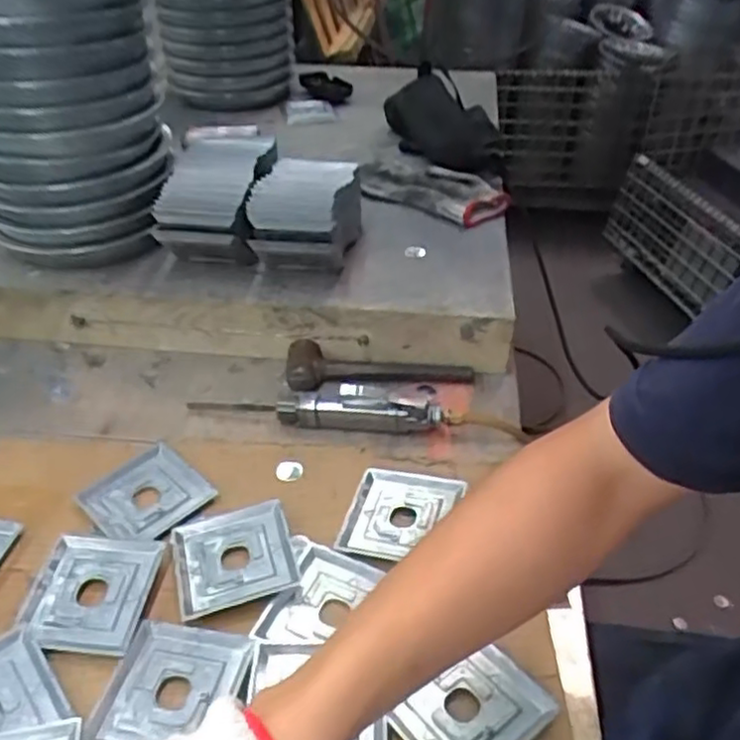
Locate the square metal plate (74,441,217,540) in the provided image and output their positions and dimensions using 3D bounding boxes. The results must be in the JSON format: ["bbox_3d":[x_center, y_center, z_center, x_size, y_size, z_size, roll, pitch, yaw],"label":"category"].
[{"bbox_3d":[-0.194,0.107,0.597,0.102,0.013,0.091,30,48,32],"label":"square metal plate"}]

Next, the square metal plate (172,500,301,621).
[{"bbox_3d":[-0.107,0.144,0.537,0.091,0.014,0.087,-13,40,-15],"label":"square metal plate"}]

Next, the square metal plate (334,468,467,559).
[{"bbox_3d":[0.026,0.119,0.568,0.085,0.014,0.087,10,40,13],"label":"square metal plate"}]

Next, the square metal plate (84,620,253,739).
[{"bbox_3d":[-0.131,0.212,0.457,0.083,0.008,0.085,7,39,9],"label":"square metal plate"}]

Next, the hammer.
[{"bbox_3d":[0.010,-0.007,0.722,0.194,0.042,0.047,-3,39,-3],"label":"hammer"}]

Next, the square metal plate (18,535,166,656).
[{"bbox_3d":[-0.211,0.165,0.518,0.091,0.015,0.087,7,39,9],"label":"square metal plate"}]

